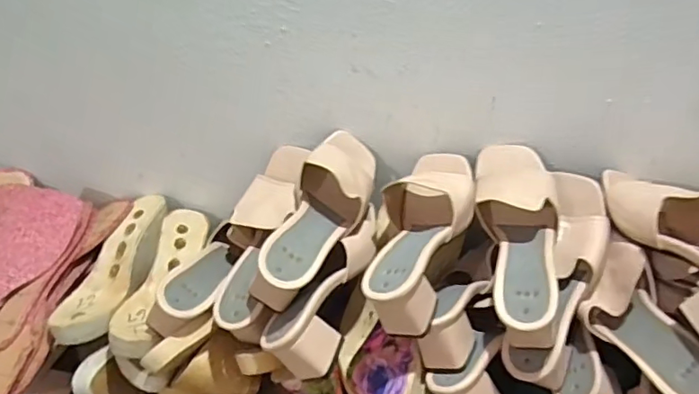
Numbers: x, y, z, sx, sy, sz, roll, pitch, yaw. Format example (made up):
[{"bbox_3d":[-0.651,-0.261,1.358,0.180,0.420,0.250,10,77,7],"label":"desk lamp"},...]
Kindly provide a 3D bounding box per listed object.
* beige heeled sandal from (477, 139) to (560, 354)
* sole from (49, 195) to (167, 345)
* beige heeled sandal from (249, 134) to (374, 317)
[{"bbox_3d":[0.182,0.037,0.598,0.082,0.089,0.236,3,54,4],"label":"beige heeled sandal"},{"bbox_3d":[-0.303,0.088,0.703,0.092,0.057,0.227,4,36,7],"label":"sole"},{"bbox_3d":[-0.028,0.012,0.602,0.073,0.078,0.222,14,52,19],"label":"beige heeled sandal"}]

